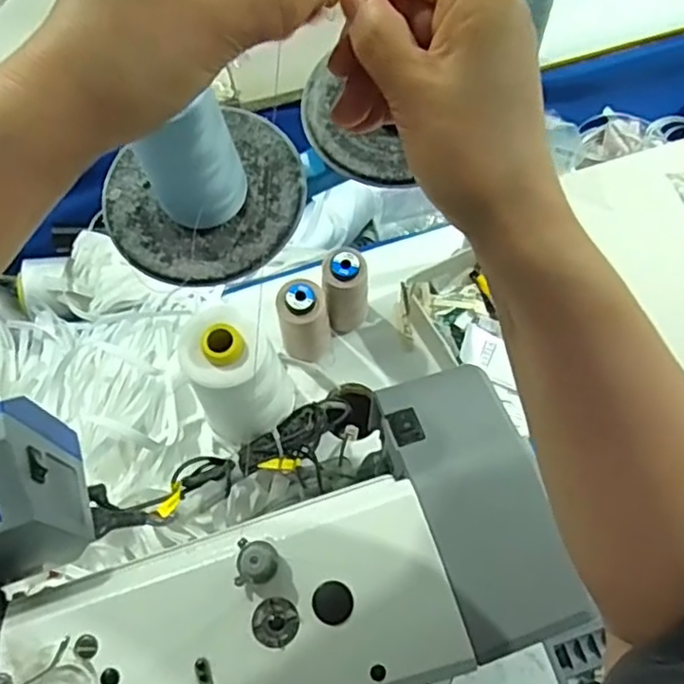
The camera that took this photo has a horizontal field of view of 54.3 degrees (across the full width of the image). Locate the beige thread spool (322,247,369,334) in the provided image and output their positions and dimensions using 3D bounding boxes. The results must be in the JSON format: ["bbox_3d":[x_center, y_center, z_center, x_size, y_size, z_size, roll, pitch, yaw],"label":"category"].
[{"bbox_3d":[0.004,-0.049,0.668,0.044,0.117,0.037,4,69,2],"label":"beige thread spool"}]

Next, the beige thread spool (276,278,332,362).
[{"bbox_3d":[-0.035,-0.016,0.657,0.050,0.116,0.042,-10,69,-4],"label":"beige thread spool"}]

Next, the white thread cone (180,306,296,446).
[{"bbox_3d":[-0.089,0.034,0.599,0.076,0.163,0.074,0,69,0],"label":"white thread cone"}]

